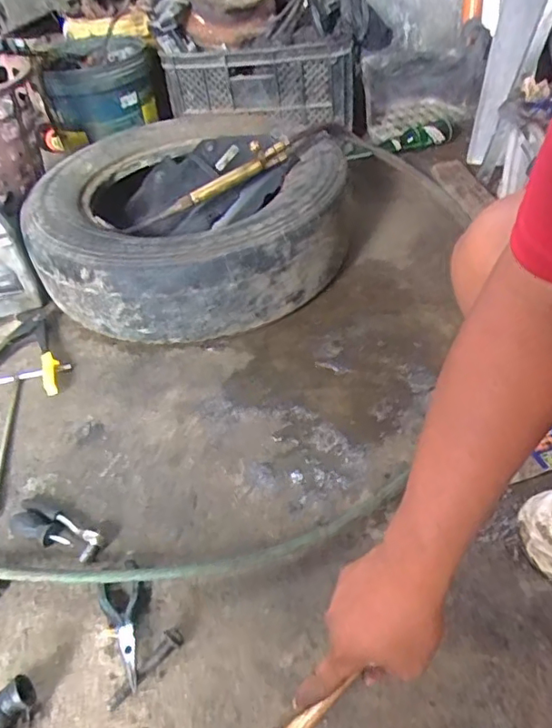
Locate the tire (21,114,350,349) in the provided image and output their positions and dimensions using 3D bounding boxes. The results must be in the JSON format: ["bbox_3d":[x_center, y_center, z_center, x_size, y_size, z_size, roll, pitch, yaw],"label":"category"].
[{"bbox_3d":[-0.182,-0.313,1.179,0.633,0.206,0.622,-3,44,3],"label":"tire"}]

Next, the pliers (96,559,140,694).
[{"bbox_3d":[-0.176,0.305,0.661,0.053,0.023,0.146,-21,46,-15],"label":"pliers"}]

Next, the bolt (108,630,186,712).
[{"bbox_3d":[-0.146,0.341,0.618,0.021,0.021,0.099,32,55,32],"label":"bolt"}]

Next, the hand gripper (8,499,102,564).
[{"bbox_3d":[-0.302,0.227,0.754,0.143,0.033,0.055,17,49,22],"label":"hand gripper"}]

